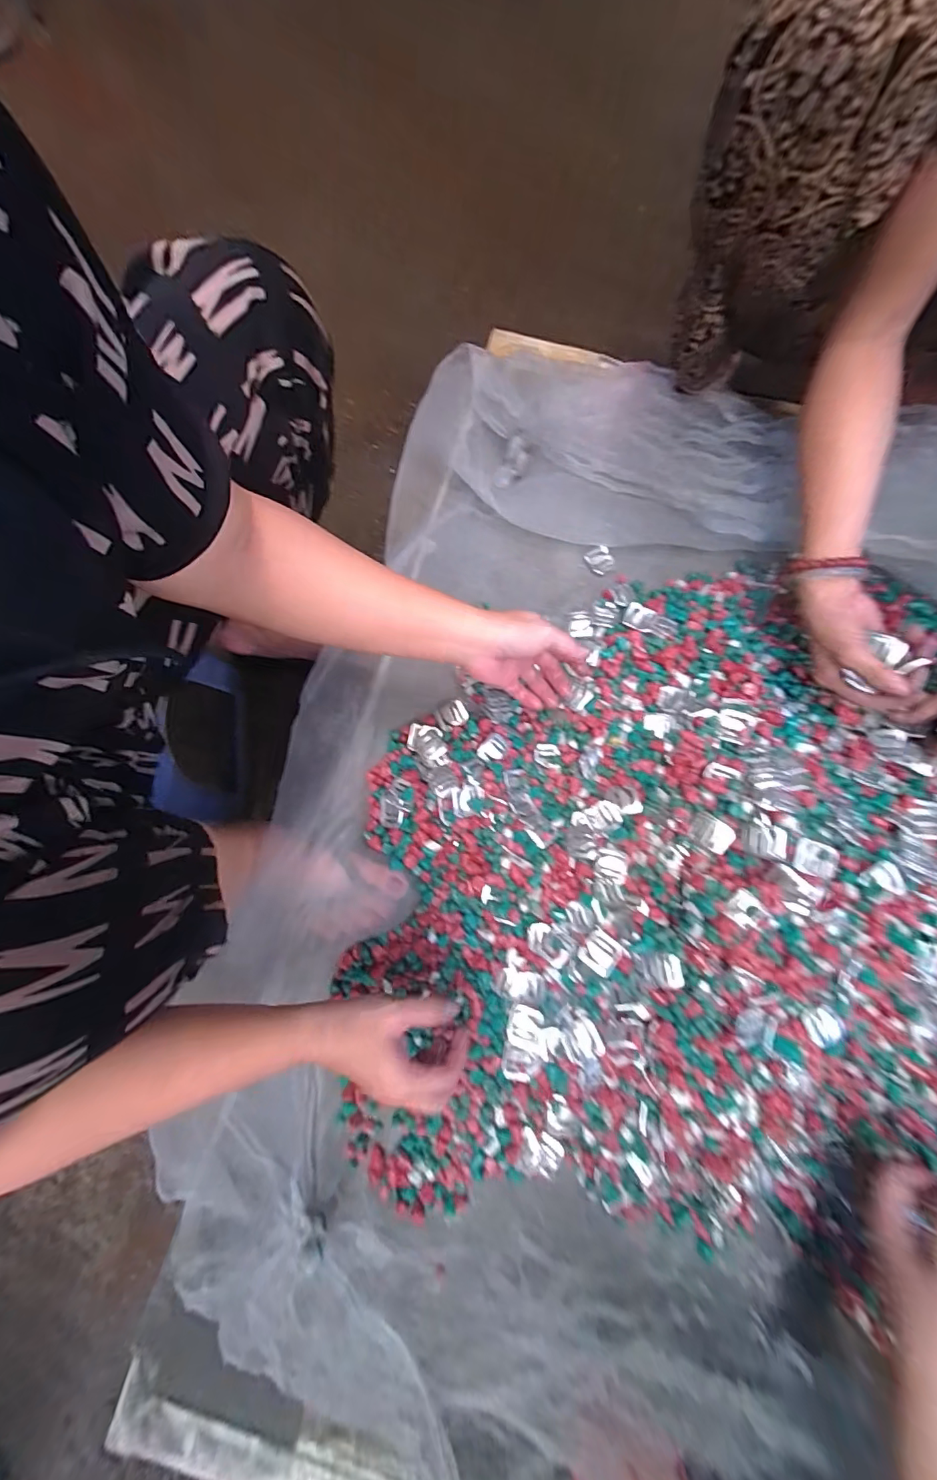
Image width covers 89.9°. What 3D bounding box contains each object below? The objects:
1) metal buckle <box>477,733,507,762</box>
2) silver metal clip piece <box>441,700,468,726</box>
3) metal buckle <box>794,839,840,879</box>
[{"bbox_3d":[0.028,0.010,0.525,0.025,0.013,0.035,42,81,9],"label":"metal buckle"},{"bbox_3d":[-0.016,-0.031,0.540,0.029,0.007,0.029,0,78,1],"label":"silver metal clip piece"},{"bbox_3d":[0.319,0.109,0.431,0.037,0.005,0.030,19,79,5],"label":"metal buckle"}]

